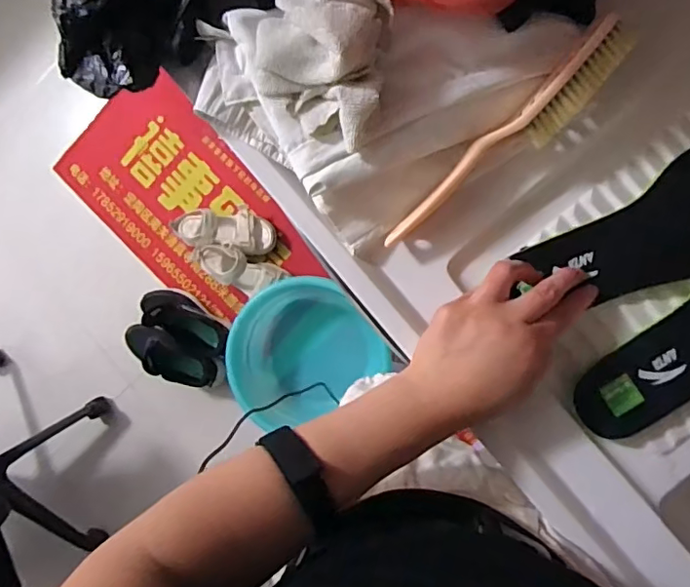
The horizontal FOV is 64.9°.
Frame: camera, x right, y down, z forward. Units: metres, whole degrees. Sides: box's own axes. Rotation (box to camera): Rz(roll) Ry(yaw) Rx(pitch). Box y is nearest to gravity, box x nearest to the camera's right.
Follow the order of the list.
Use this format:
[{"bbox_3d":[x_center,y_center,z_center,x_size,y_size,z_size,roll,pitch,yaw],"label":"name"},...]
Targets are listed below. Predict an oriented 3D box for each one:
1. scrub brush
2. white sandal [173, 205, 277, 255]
[{"bbox_3d":[0.122,-0.110,0.412,0.219,0.044,0.036,-43,85,7],"label":"scrub brush"},{"bbox_3d":[-0.297,-0.165,1.365,0.244,0.105,0.109,9,92,8],"label":"white sandal"}]

